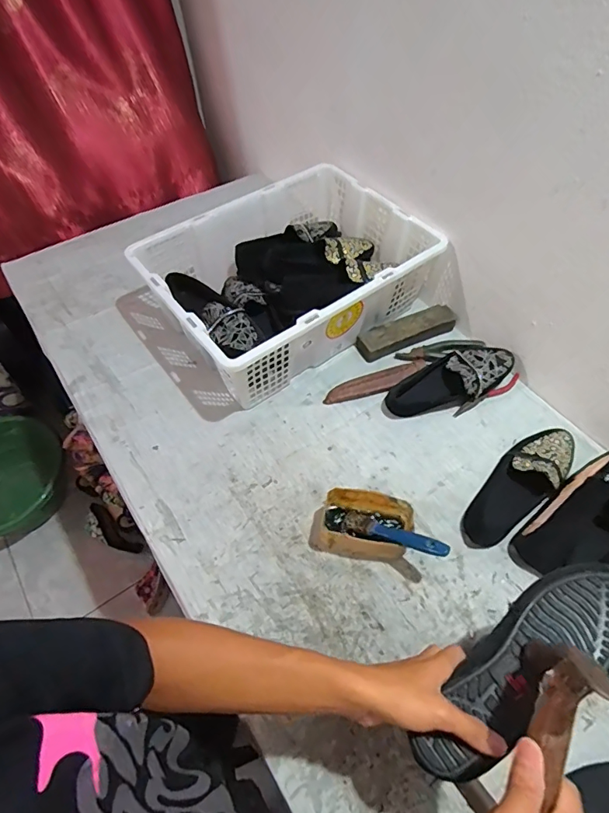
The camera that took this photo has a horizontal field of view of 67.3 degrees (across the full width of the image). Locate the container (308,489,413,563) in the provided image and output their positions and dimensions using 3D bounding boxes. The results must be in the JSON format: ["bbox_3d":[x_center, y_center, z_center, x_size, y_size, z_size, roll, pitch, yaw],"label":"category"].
[{"bbox_3d":[0.080,0.169,0.654,0.138,0.063,0.076,7,55,4],"label":"container"}]

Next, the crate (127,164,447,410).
[{"bbox_3d":[-0.023,-0.237,0.870,0.471,0.166,0.337,-32,61,-20],"label":"crate"}]

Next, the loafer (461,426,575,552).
[{"bbox_3d":[0.328,0.112,0.690,0.244,0.054,0.087,-35,62,-22],"label":"loafer"}]

